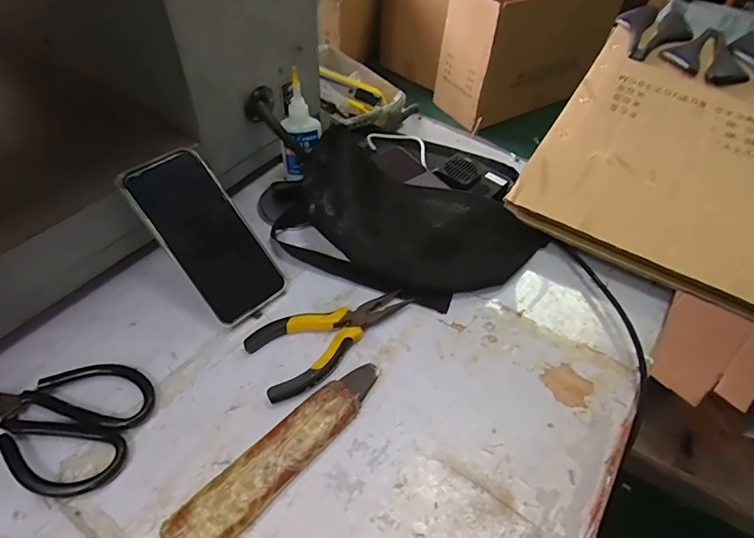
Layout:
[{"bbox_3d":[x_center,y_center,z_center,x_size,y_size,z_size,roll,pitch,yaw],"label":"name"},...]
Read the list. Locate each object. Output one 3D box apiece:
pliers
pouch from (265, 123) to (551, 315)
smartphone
[{"bbox_3d":[-0.038,0.059,0.417,0.152,0.016,0.068,-25,56,-23],"label":"pliers"},{"bbox_3d":[0.029,-0.050,0.466,0.276,0.083,0.128,18,51,11],"label":"pouch"},{"bbox_3d":[-0.159,-0.032,0.426,0.077,0.010,0.166,-39,99,-30],"label":"smartphone"}]

